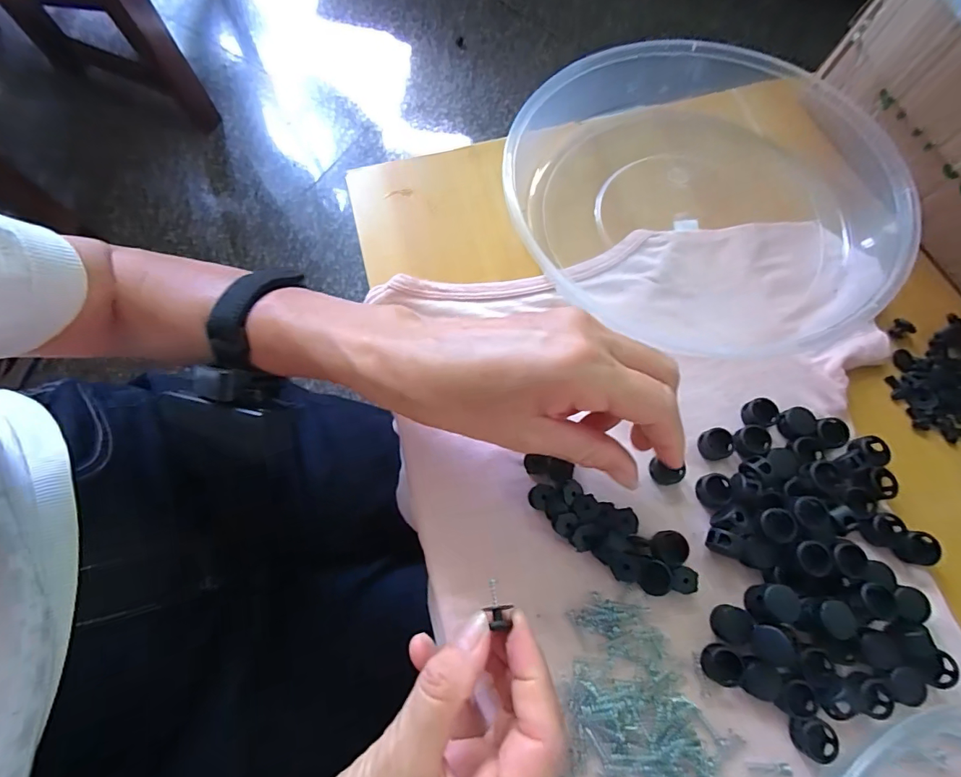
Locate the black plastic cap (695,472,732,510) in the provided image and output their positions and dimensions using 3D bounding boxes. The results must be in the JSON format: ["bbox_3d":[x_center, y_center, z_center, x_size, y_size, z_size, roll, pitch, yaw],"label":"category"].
[{"bbox_3d":[0.126,0.055,0.241,0.016,0.007,0.018,30,75,8],"label":"black plastic cap"}]

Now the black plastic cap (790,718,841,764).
[{"bbox_3d":[0.154,0.162,0.207,0.016,0.008,0.017,0,73,-1],"label":"black plastic cap"}]

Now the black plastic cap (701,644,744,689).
[{"bbox_3d":[0.117,0.134,0.216,0.016,0.007,0.017,0,73,-1],"label":"black plastic cap"}]

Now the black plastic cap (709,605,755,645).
[{"bbox_3d":[0.124,0.116,0.222,0.017,0.005,0.017,-9,67,23],"label":"black plastic cap"}]

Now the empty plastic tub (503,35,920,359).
[{"bbox_3d":[0.140,-0.126,0.294,0.239,0.038,0.222,-4,73,-2],"label":"empty plastic tub"}]

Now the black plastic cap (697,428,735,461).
[{"bbox_3d":[0.131,0.031,0.249,0.017,0.008,0.016,0,73,-1],"label":"black plastic cap"}]

